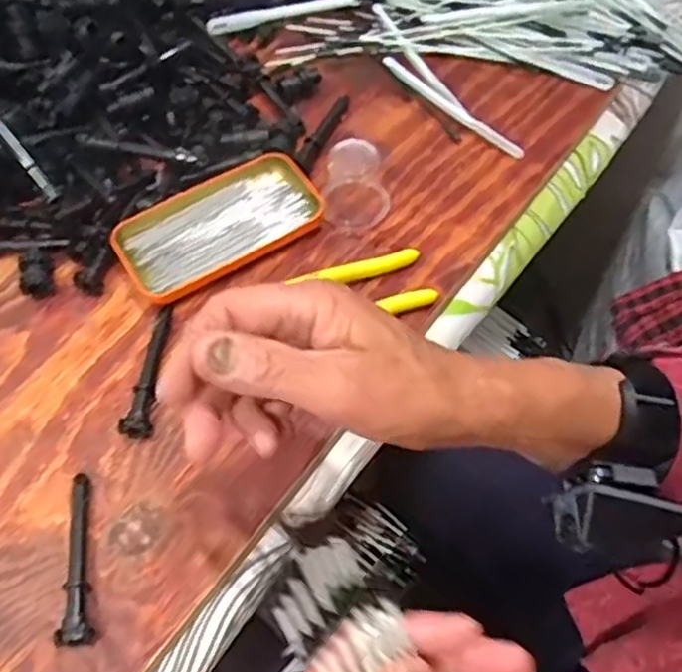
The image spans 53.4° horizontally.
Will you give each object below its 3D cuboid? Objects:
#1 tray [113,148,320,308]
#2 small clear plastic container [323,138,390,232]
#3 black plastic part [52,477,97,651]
[{"bbox_3d":[-0.091,-0.085,0.502,0.146,0.017,0.079,-30,64,-15],"label":"tray"},{"bbox_3d":[0.011,-0.115,0.498,0.049,0.052,0.045,-2,60,1],"label":"small clear plastic container"},{"bbox_3d":[-0.150,0.124,0.384,0.016,0.017,0.096,-11,61,-4],"label":"black plastic part"}]

